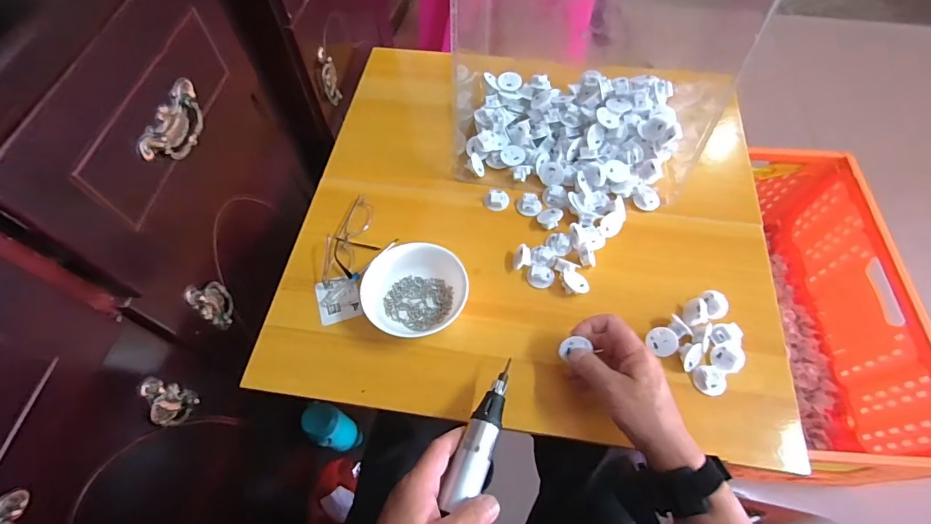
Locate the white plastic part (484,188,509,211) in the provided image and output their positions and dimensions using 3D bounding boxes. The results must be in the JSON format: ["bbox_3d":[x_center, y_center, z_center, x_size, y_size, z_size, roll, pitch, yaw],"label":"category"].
[{"bbox_3d":[0.043,-0.085,0.613,0.031,0.012,0.032,0,60,0],"label":"white plastic part"}]

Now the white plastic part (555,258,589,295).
[{"bbox_3d":[0.128,0.018,0.548,0.030,0.015,0.049,-16,61,-8],"label":"white plastic part"}]

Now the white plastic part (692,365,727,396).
[{"bbox_3d":[0.262,0.126,0.488,0.029,0.012,0.030,-1,60,0],"label":"white plastic part"}]

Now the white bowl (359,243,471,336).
[{"bbox_3d":[-0.056,0.033,0.527,0.118,0.043,0.113,6,60,4],"label":"white bowl"}]

